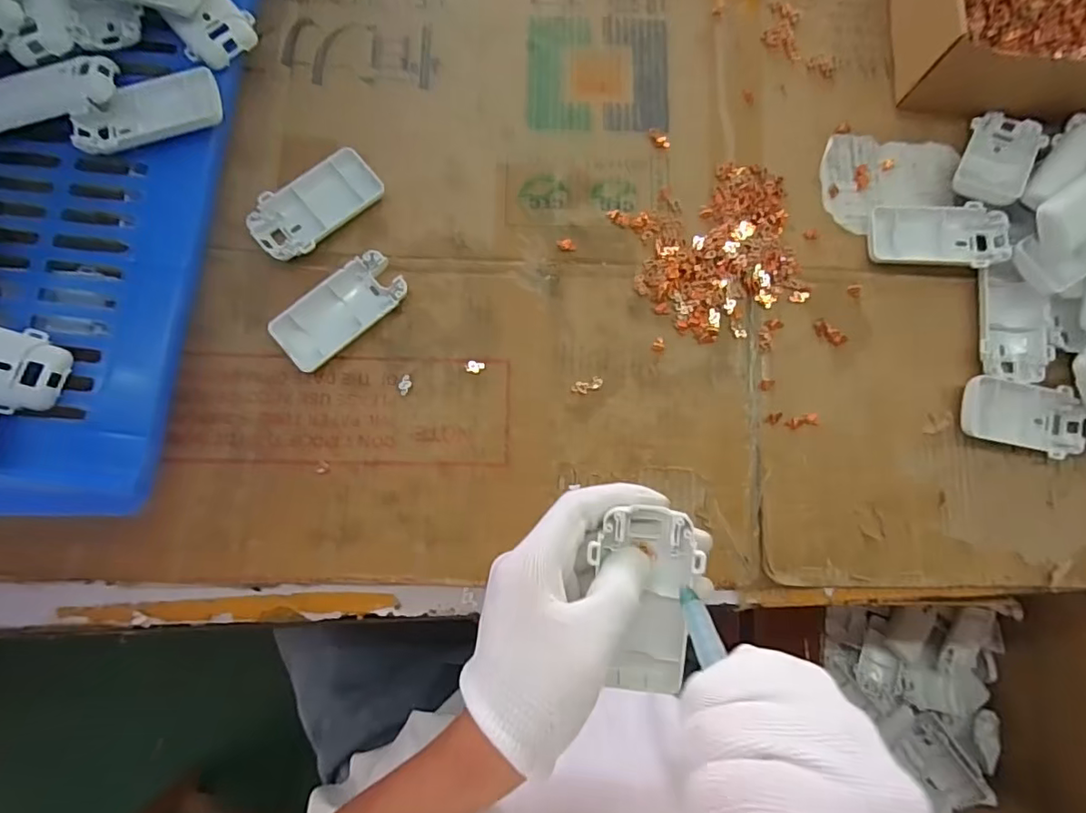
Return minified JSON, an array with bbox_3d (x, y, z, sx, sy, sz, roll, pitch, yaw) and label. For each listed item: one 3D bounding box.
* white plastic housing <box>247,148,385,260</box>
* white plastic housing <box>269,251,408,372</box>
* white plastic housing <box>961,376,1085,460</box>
[{"bbox_3d":[-0.168,-0.149,0.405,0.096,0.017,0.048,-44,85,-7],"label":"white plastic housing"},{"bbox_3d":[-0.146,-0.069,0.396,0.094,0.018,0.043,-41,85,-7],"label":"white plastic housing"},{"bbox_3d":[0.360,0.008,0.405,0.096,0.016,0.048,10,81,0],"label":"white plastic housing"}]

